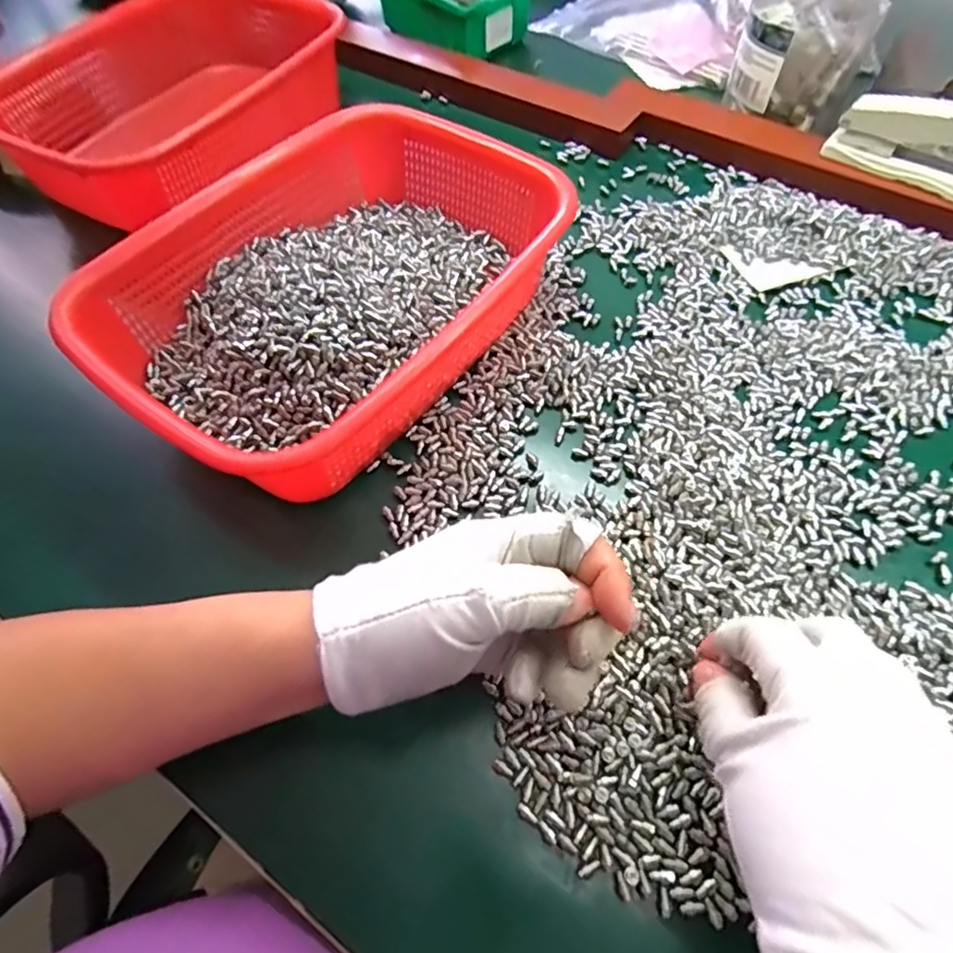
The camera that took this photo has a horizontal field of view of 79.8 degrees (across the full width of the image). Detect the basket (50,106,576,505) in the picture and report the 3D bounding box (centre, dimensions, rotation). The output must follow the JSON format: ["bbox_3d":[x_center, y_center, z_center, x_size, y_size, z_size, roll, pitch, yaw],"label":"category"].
[{"bbox_3d":[-0.084,-0.119,0.366,0.207,0.080,0.279,33,66,19],"label":"basket"}]

